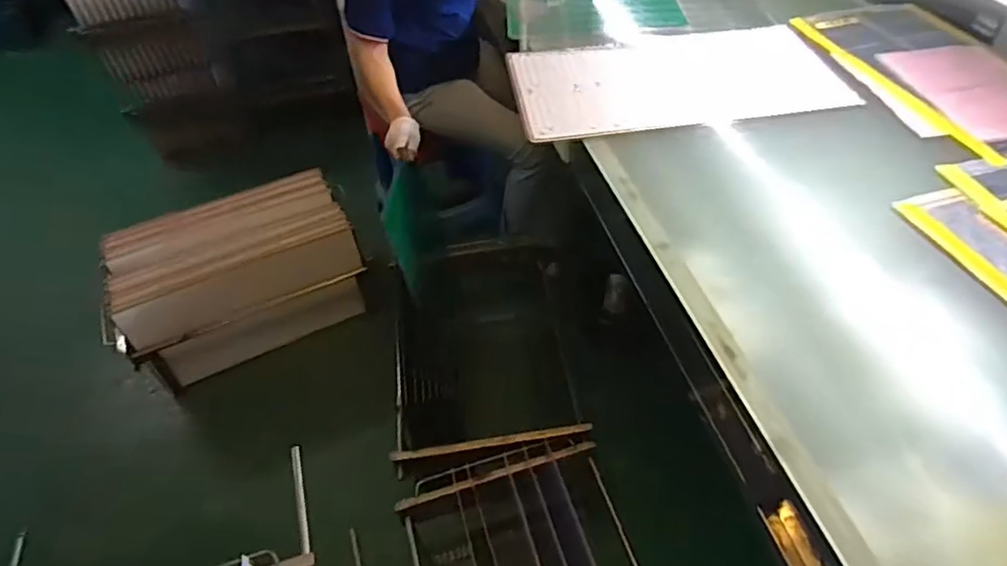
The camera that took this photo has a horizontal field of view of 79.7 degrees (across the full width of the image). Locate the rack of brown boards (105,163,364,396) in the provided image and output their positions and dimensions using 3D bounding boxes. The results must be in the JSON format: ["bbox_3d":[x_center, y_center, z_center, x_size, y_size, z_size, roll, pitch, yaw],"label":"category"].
[{"bbox_3d":[-0.743,-0.031,1.727,0.651,0.372,0.333,-22,49,-16],"label":"rack of brown boards"}]

